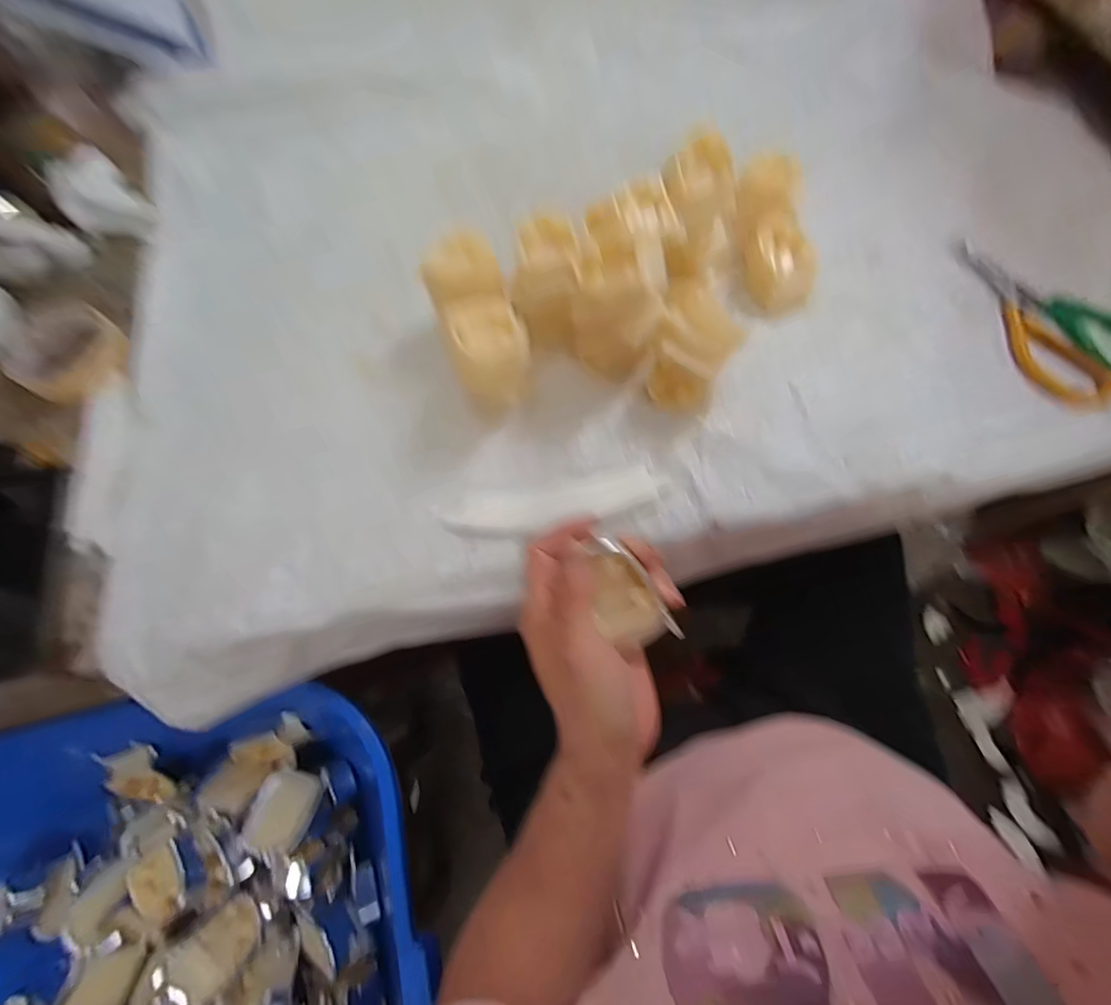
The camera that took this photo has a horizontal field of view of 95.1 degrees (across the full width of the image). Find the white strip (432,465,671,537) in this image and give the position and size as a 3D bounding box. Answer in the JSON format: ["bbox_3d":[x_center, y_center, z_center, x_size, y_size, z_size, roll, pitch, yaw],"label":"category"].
[{"bbox_3d":[0.002,0.001,0.384,0.164,0.008,0.038,-10,70,-3],"label":"white strip"}]

